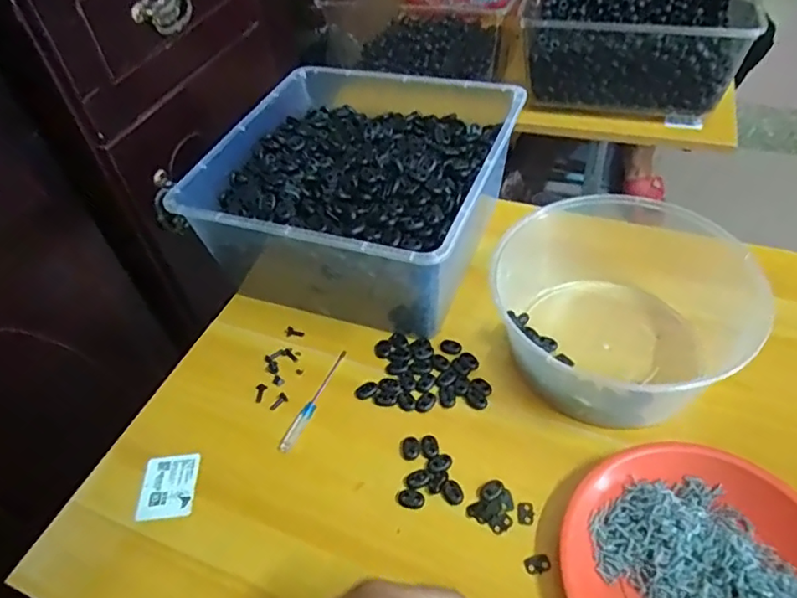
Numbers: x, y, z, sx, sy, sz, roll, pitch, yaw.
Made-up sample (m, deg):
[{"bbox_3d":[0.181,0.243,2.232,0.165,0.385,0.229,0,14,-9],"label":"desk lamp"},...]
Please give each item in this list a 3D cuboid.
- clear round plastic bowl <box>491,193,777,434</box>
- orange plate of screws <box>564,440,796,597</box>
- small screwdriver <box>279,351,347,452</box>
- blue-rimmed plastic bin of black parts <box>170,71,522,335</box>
[{"bbox_3d":[0.199,0.005,0.554,0.200,0.094,0.197,-4,48,4],"label":"clear round plastic bowl"},{"bbox_3d":[0.218,0.197,0.423,0.181,0.031,0.188,-4,48,4],"label":"orange plate of screws"},{"bbox_3d":[-0.080,0.094,0.566,0.011,0.010,0.119,14,51,19],"label":"small screwdriver"},{"bbox_3d":[-0.037,-0.131,0.684,0.306,0.139,0.331,13,51,18],"label":"blue-rimmed plastic bin of black parts"}]

